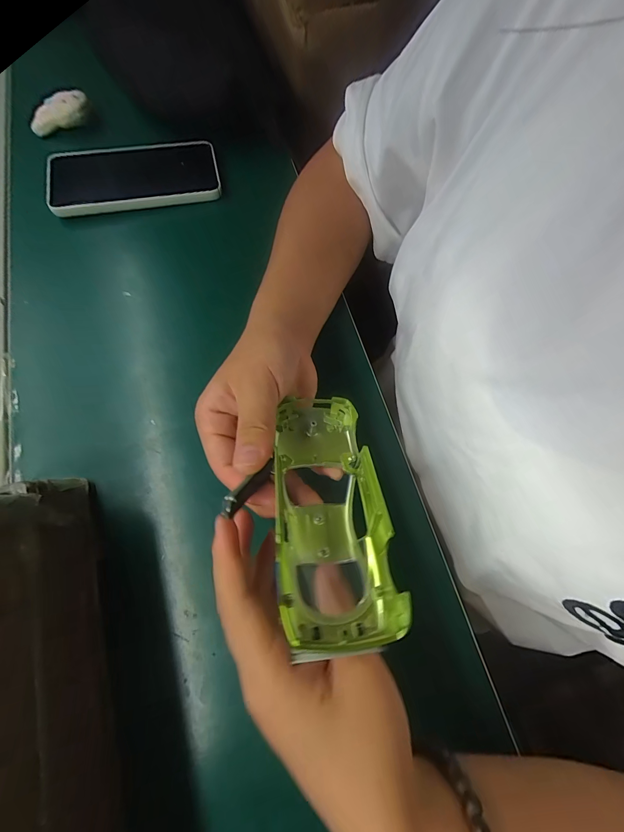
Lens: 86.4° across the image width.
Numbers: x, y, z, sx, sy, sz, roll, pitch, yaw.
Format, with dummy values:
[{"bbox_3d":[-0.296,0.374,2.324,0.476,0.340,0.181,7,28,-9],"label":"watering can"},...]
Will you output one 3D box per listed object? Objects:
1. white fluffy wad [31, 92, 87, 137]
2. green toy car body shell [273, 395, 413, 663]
[{"bbox_3d":[-0.280,-0.338,0.369,0.071,0.018,0.031,-17,73,9],"label":"white fluffy wad"},{"bbox_3d":[0.007,0.044,0.176,0.055,0.039,0.130,-7,51,-3],"label":"green toy car body shell"}]

